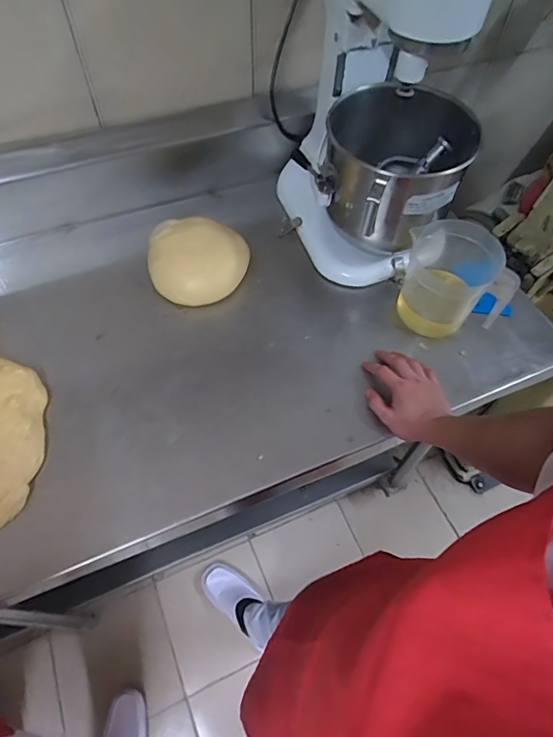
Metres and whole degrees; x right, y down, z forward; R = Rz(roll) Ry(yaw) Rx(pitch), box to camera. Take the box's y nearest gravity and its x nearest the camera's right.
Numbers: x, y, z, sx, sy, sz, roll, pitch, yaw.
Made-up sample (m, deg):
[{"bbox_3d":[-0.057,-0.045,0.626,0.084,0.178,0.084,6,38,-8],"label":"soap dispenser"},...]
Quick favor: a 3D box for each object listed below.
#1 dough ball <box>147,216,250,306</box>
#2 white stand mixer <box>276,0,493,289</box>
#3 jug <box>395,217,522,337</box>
[{"bbox_3d":[-0.141,-0.197,0.831,0.182,0.071,0.162,-13,60,-9],"label":"dough ball"},{"bbox_3d":[0.167,-0.441,0.714,0.295,0.555,0.371,4,59,1],"label":"white stand mixer"},{"bbox_3d":[0.296,-0.137,0.775,0.154,0.159,0.140,8,59,4],"label":"jug"}]

